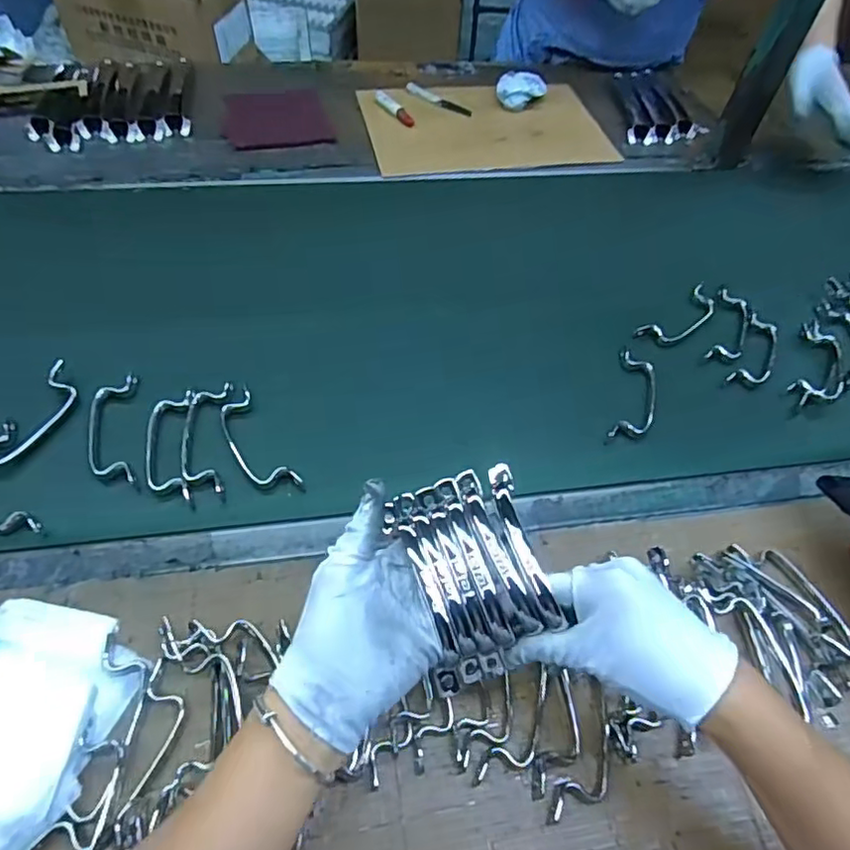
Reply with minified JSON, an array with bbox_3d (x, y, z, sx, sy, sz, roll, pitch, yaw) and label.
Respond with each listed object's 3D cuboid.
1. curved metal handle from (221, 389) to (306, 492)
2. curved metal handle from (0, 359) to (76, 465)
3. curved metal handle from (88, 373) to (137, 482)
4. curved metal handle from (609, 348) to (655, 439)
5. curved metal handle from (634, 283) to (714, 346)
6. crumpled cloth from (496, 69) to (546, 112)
[{"bbox_3d":[-0.156,0.018,0.546,0.040,0.016,0.118,-27,62,-21],"label":"curved metal handle"},{"bbox_3d":[-0.361,-0.004,0.535,0.040,0.017,0.125,26,57,13],"label":"curved metal handle"},{"bbox_3d":[-0.287,0.005,0.545,0.041,0.014,0.120,-9,57,-11],"label":"curved metal handle"},{"bbox_3d":[0.219,-0.030,0.616,0.042,0.012,0.118,16,56,6],"label":"curved metal handle"},{"bbox_3d":[0.301,-0.127,0.690,0.123,0.010,0.043,-32,64,-24],"label":"curved metal handle"},{"bbox_3d":[0.157,-0.552,0.976,0.083,0.040,0.063,-38,66,-26],"label":"crumpled cloth"}]

